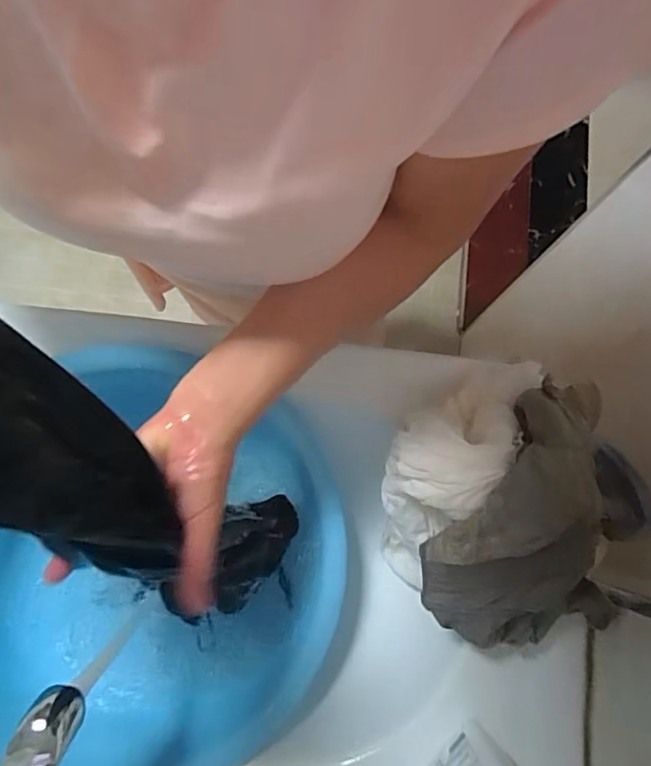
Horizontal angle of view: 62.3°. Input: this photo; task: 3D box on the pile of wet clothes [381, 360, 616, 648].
[{"bbox_3d":[0.133,0.094,0.432,0.158,0.089,0.213,-1,80,-1],"label":"pile of wet clothes"}]

